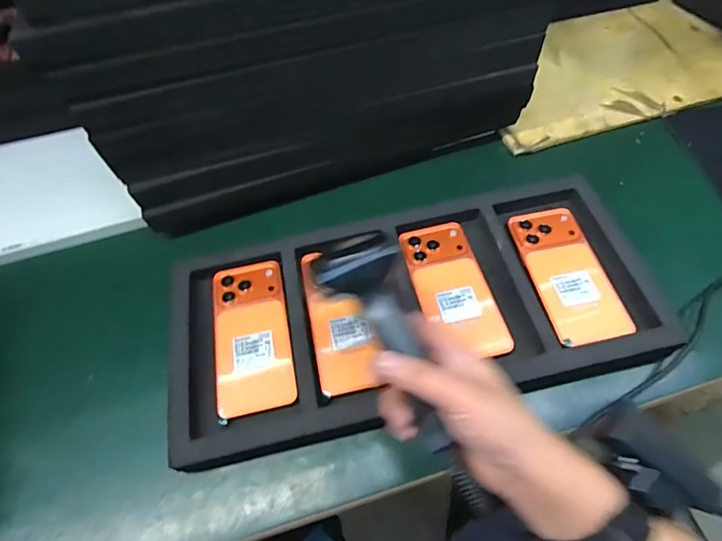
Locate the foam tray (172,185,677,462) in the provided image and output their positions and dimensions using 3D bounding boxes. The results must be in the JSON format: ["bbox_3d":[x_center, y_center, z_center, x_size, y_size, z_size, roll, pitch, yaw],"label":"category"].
[{"bbox_3d":[0.050,0.032,0.456,0.477,0.034,0.220,-12,56,-4],"label":"foam tray"}]

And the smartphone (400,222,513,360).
[{"bbox_3d":[0.096,0.018,0.463,0.071,0.010,0.161,-13,56,-4],"label":"smartphone"}]

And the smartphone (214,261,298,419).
[{"bbox_3d":[-0.112,0.064,0.451,0.076,0.010,0.161,-12,56,-3],"label":"smartphone"}]

